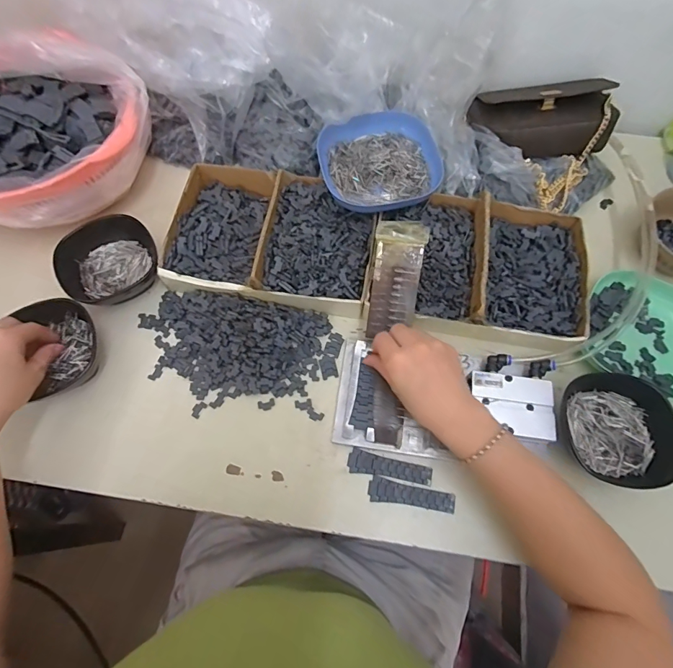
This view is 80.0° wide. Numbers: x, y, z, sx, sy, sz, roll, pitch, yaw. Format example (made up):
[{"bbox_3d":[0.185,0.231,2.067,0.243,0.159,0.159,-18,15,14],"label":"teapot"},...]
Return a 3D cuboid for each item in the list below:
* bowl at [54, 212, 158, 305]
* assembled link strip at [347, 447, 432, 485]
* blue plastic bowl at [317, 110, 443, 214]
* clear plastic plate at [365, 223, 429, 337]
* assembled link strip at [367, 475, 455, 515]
[{"bbox_3d":[-0.269,-0.082,0.477,0.109,0.040,0.108,-31,71,-12],"label":"bowl"},{"bbox_3d":[0.055,0.139,0.413,0.085,0.004,0.024,14,68,5],"label":"assembled link strip"},{"bbox_3d":[0.053,-0.214,0.497,0.144,0.033,0.125,-3,68,-1],"label":"blue plastic bowl"},{"bbox_3d":[0.063,-0.057,0.428,0.053,0.008,0.121,11,97,4],"label":"clear plastic plate"},{"bbox_3d":[0.076,0.162,0.403,0.086,0.004,0.023,10,68,4],"label":"assembled link strip"}]

